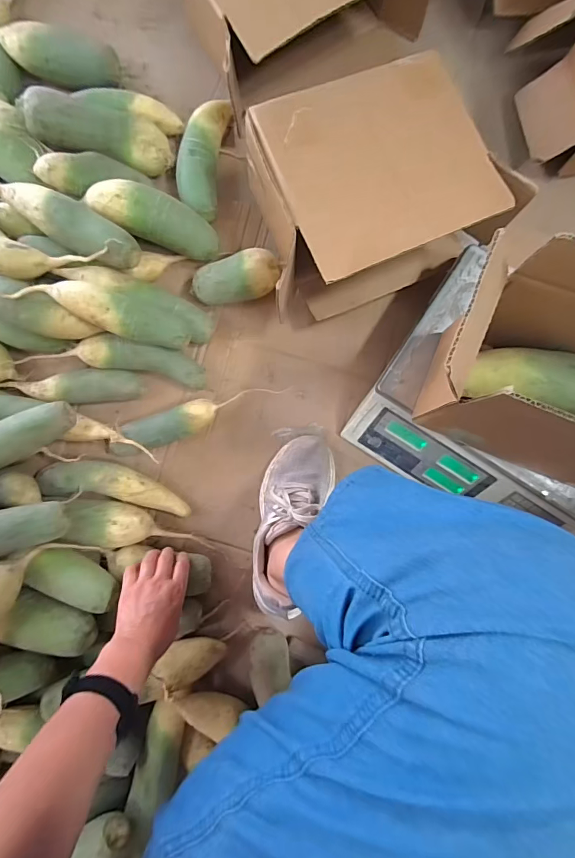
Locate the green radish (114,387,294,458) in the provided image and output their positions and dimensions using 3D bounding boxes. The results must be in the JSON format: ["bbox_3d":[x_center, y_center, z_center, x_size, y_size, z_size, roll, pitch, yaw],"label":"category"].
[{"bbox_3d":[-0.131,-0.018,0.612,0.262,0.047,0.042,-20,87,0],"label":"green radish"}]

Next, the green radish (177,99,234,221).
[{"bbox_3d":[-0.129,-0.409,0.633,0.064,0.059,0.186,7,87,1],"label":"green radish"}]

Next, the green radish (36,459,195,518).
[{"bbox_3d":[-0.243,0.079,0.599,0.207,0.056,0.061,10,86,1],"label":"green radish"}]

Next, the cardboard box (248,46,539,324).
[{"bbox_3d":[0.110,-0.316,0.572,0.310,0.164,0.228,-23,87,0],"label":"cardboard box"}]

